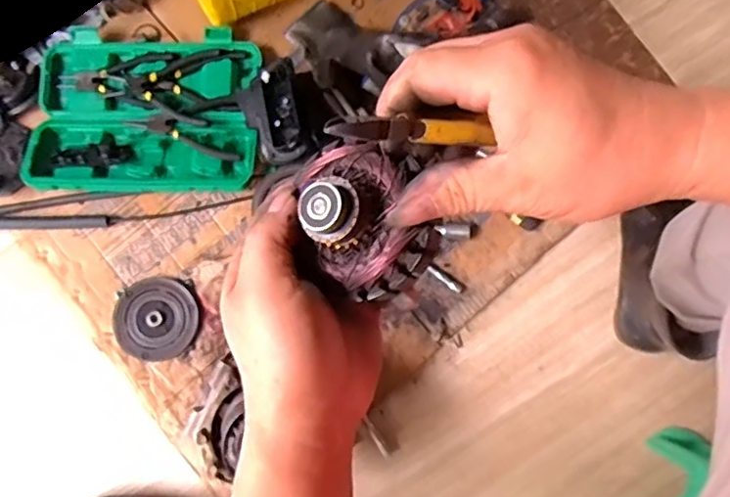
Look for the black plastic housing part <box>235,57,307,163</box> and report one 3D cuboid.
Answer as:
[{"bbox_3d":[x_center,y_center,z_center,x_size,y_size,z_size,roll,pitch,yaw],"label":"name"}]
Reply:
[{"bbox_3d":[-0.108,-0.167,0.774,0.081,0.071,0.120,-24,80,-3],"label":"black plastic housing part"}]

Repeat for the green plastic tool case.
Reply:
[{"bbox_3d":[-0.296,-0.184,0.814,0.302,0.047,0.226,2,80,1],"label":"green plastic tool case"}]

